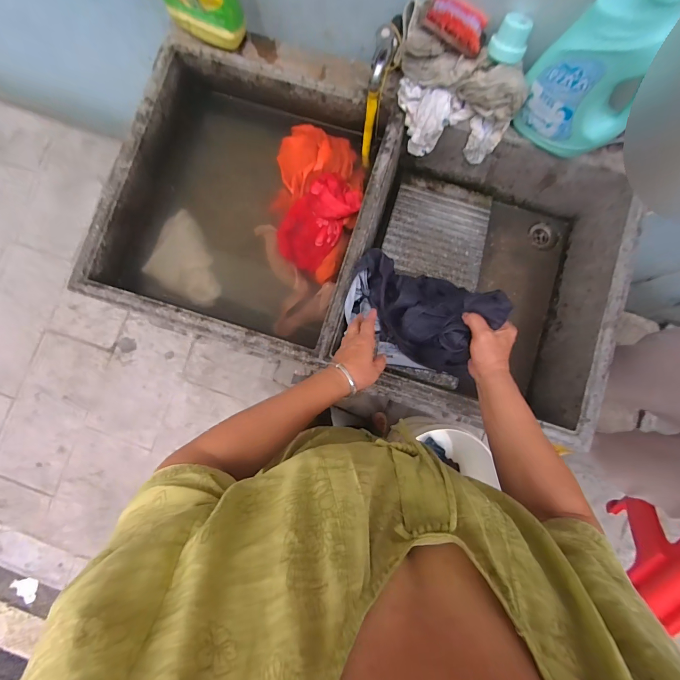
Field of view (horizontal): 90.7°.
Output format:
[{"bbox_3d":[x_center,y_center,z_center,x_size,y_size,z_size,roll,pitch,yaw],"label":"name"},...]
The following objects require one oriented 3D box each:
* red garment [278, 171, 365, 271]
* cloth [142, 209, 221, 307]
[{"bbox_3d":[-0.048,-0.247,0.696,0.125,0.056,0.194,41,86,5],"label":"red garment"},{"bbox_3d":[-0.320,-0.173,0.724,0.173,0.032,0.149,33,85,4],"label":"cloth"}]

